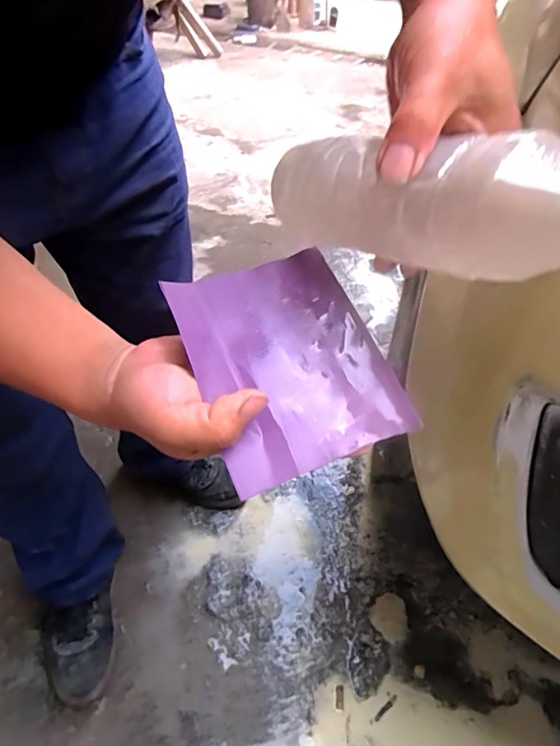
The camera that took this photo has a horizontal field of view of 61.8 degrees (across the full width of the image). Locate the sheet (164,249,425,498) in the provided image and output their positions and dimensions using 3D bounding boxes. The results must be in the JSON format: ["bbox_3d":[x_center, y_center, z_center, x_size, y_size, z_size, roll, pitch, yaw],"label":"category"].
[{"bbox_3d":[0.004,-0.010,0.282,0.110,0.010,0.134,-18,70,-17],"label":"sheet"}]

